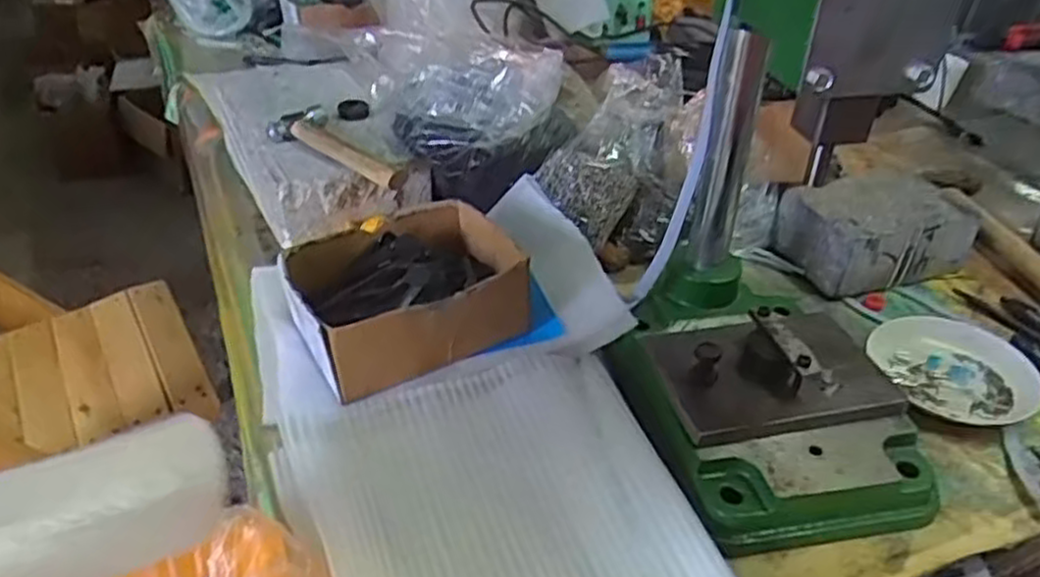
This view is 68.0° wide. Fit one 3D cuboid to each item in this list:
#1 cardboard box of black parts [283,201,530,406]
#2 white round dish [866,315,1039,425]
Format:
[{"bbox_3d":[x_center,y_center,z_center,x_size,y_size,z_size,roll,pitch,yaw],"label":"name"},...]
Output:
[{"bbox_3d":[-0.089,0.004,0.588,0.166,0.072,0.132,-12,38,-21],"label":"cardboard box of black parts"},{"bbox_3d":[0.338,0.061,0.585,0.111,0.023,0.105,2,35,-2],"label":"white round dish"}]

